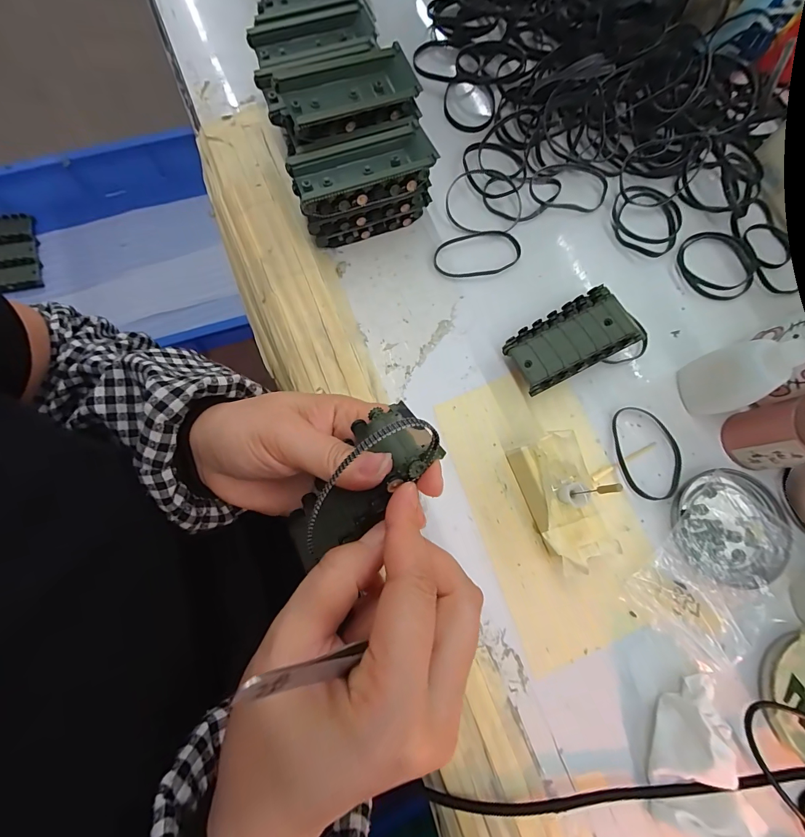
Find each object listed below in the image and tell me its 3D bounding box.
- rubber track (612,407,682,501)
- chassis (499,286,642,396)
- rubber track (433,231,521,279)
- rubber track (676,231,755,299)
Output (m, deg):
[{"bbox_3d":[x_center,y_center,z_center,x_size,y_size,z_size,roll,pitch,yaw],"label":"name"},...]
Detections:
[{"bbox_3d":[0.184,0.025,0.285,0.048,0.004,0.070,-5,76,-4],"label":"rubber track"},{"bbox_3d":[0.123,-0.056,0.287,0.087,0.034,0.051,-27,78,-9],"label":"chassis"},{"bbox_3d":[0.062,-0.136,0.318,0.073,0.004,0.038,-12,76,-6],"label":"rubber track"},{"bbox_3d":[0.270,-0.132,0.326,0.065,0.007,0.062,1,75,-2],"label":"rubber track"}]

